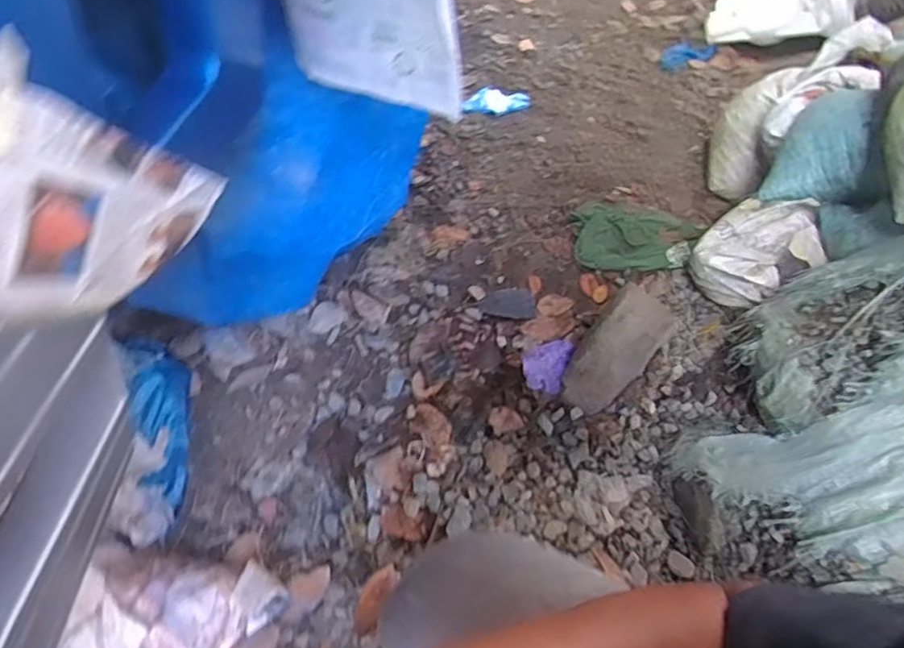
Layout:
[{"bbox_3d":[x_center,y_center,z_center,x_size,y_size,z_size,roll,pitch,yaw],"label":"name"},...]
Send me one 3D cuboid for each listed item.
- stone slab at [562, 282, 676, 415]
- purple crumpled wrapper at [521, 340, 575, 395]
[{"bbox_3d":[0.273,0.046,1.036,0.112,0.062,0.228,38,96,22],"label":"stone slab"},{"bbox_3d":[0.170,0.062,1.094,0.079,0.042,0.131,19,55,10],"label":"purple crumpled wrapper"}]

